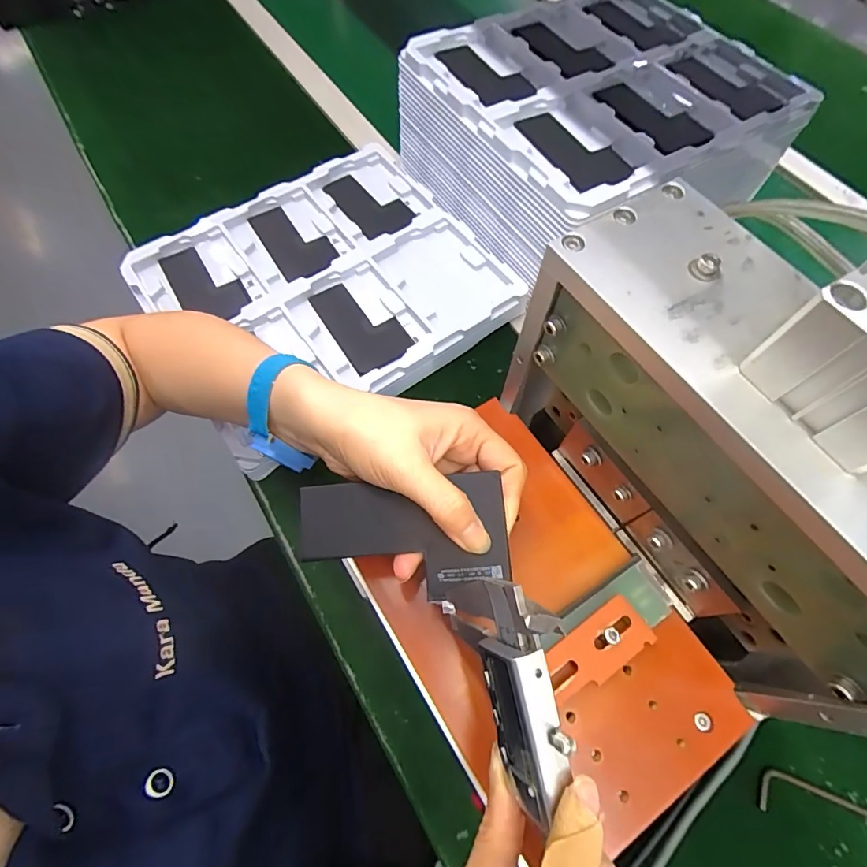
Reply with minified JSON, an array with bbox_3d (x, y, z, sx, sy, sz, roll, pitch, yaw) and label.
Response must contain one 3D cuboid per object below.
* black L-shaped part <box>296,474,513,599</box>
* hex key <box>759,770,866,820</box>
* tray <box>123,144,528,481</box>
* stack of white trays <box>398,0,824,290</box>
[{"bbox_3d":[-0.017,0.053,0.238,0.107,0.004,0.056,-4,75,6],"label":"black L-shaped part"},{"bbox_3d":[0.297,0.261,0.314,0.147,0.005,0.024,12,67,4],"label":"hex key"},{"bbox_3d":[-0.109,-0.154,0.469,0.311,0.029,0.285,-34,72,-14],"label":"tray"},{"bbox_3d":[0.165,-0.333,0.484,0.343,0.092,0.275,-26,70,-11],"label":"stack of white trays"}]

